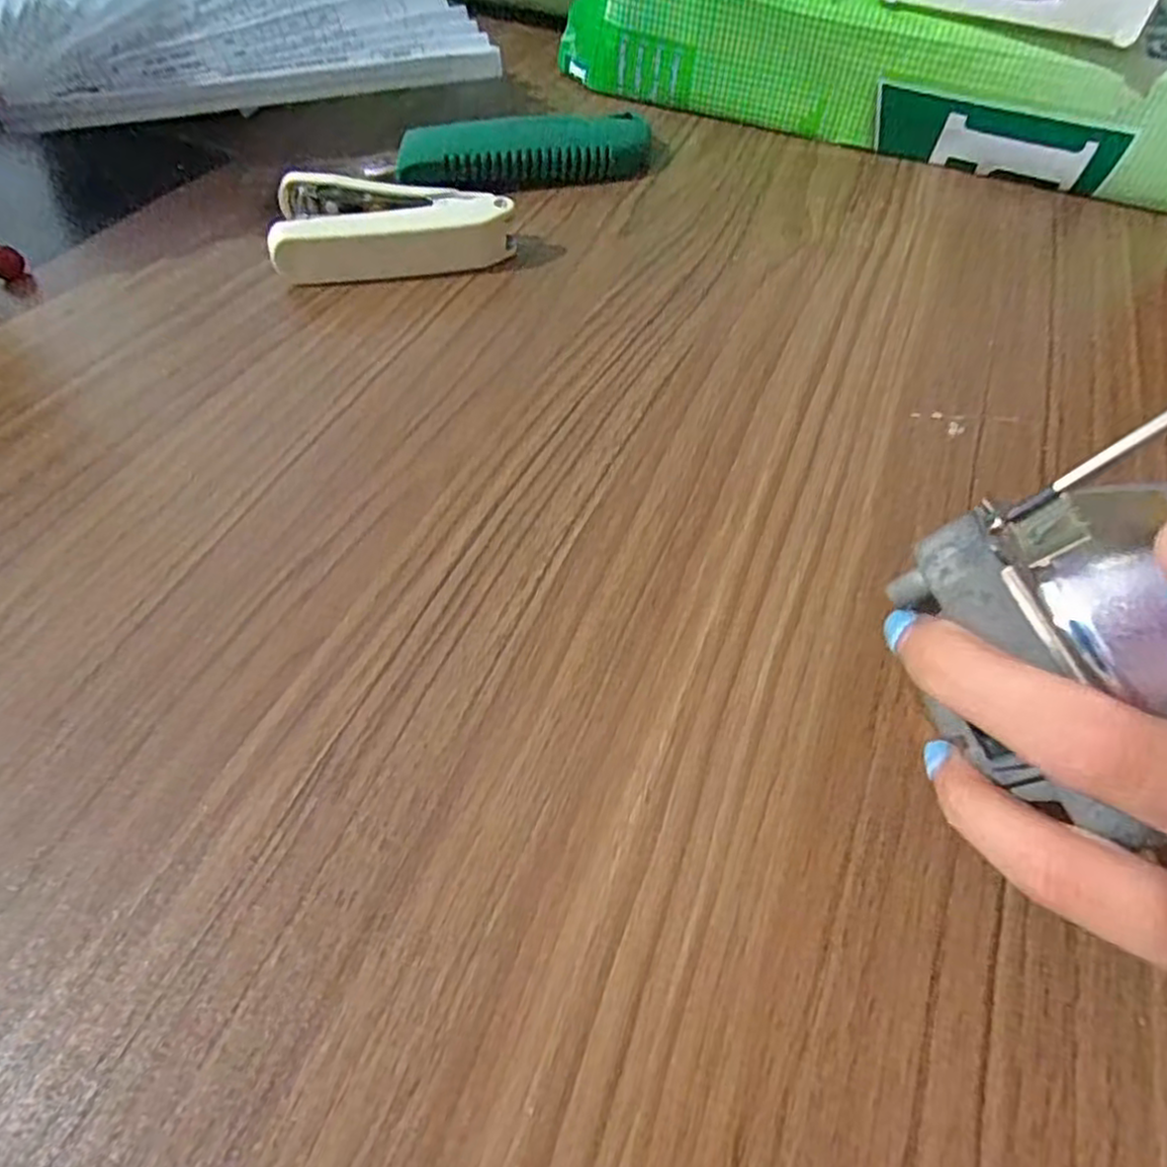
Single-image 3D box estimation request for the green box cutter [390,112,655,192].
[{"bbox_3d":[-0.022,-0.200,0.324,0.127,0.022,0.035,-18,57,-16],"label":"green box cutter"}]

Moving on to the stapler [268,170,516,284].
[{"bbox_3d":[-0.074,-0.141,0.277,0.089,0.023,0.038,-5,54,-7],"label":"stapler"}]

